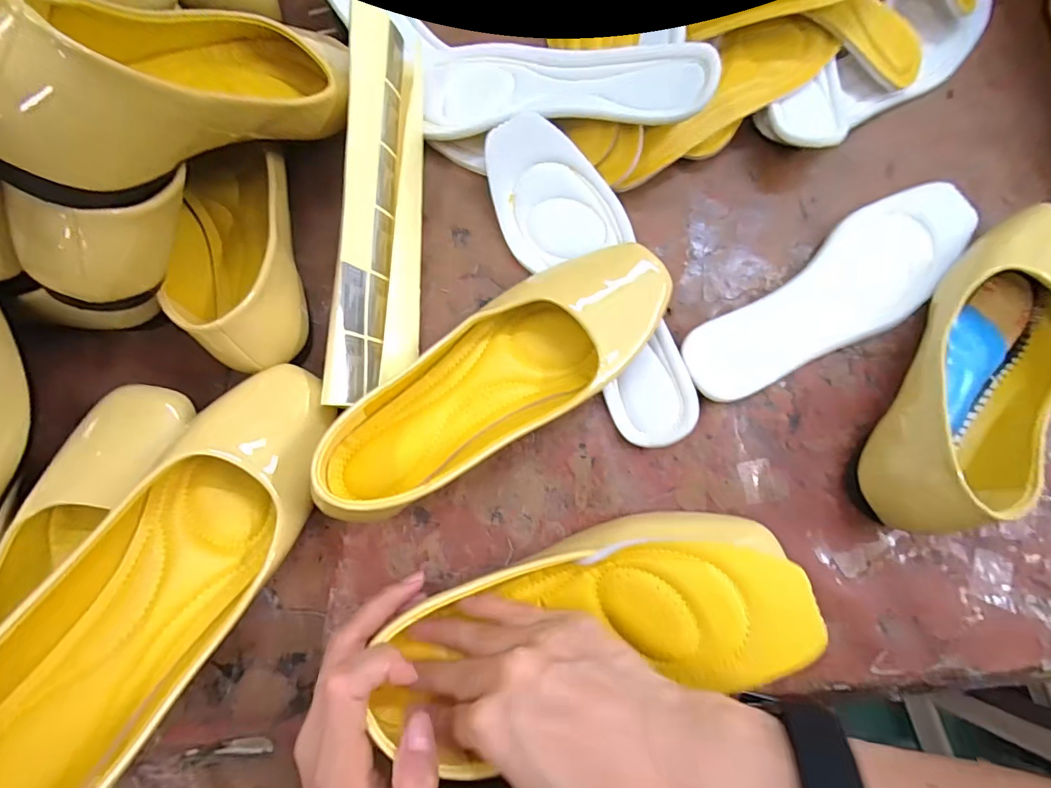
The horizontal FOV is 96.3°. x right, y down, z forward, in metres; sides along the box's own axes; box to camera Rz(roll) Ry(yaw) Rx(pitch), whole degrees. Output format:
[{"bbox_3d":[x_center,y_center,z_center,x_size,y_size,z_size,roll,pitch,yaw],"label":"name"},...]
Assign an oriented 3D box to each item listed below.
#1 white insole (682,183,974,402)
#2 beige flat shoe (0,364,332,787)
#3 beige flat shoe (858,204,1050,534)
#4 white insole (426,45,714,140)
[{"bbox_3d":[0.209,-0.067,0.321,0.233,0.019,0.072,-32,81,-7],"label":"white insole"},{"bbox_3d":[-0.180,0.089,0.228,0.083,0.066,0.239,26,64,4],"label":"beige flat shoe"},{"bbox_3d":[0.293,-0.023,0.291,0.084,0.062,0.251,37,80,6],"label":"beige flat shoe"},{"bbox_3d":[0.022,-0.210,0.322,0.199,0.019,0.076,10,78,17],"label":"white insole"}]

